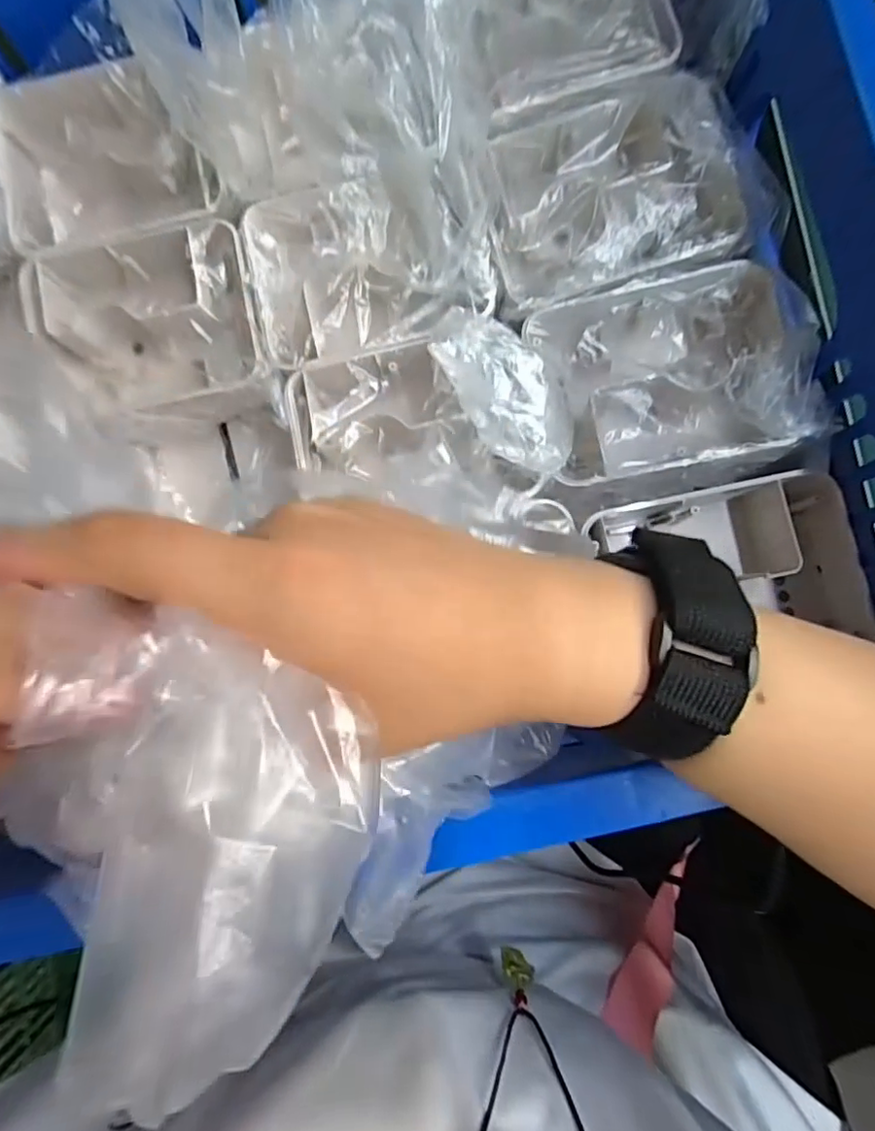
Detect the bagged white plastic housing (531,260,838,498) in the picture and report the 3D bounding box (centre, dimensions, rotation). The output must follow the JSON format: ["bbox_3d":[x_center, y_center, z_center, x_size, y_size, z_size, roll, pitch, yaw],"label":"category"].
[{"bbox_3d":[0.123,-0.096,0.299,0.130,0.063,0.104,-11,83,2],"label":"bagged white plastic housing"}]

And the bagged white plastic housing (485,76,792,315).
[{"bbox_3d":[0.099,-0.195,0.309,0.140,0.044,0.104,-12,83,2],"label":"bagged white plastic housing"}]

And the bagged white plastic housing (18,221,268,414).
[{"bbox_3d":[-0.166,-0.136,0.333,0.120,0.046,0.109,-11,83,2],"label":"bagged white plastic housing"}]

